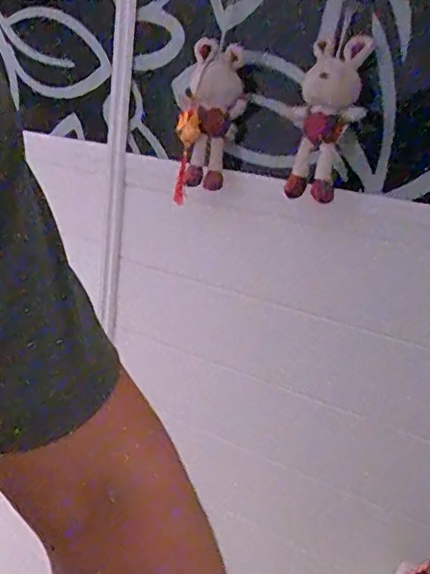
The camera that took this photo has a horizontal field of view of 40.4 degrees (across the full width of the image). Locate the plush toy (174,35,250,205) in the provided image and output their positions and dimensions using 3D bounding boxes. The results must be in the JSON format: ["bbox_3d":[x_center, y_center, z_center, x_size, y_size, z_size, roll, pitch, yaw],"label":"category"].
[{"bbox_3d":[-0.009,-0.234,0.827,0.085,0.201,0.062,4,17,-8],"label":"plush toy"}]

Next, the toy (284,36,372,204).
[{"bbox_3d":[0.138,-0.203,0.739,0.054,0.218,0.085,3,39,-13],"label":"toy"}]

